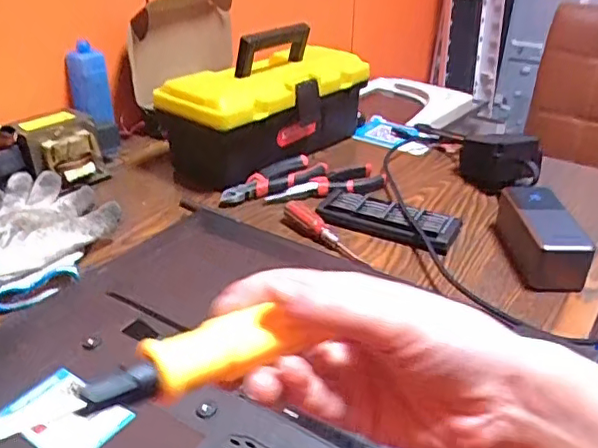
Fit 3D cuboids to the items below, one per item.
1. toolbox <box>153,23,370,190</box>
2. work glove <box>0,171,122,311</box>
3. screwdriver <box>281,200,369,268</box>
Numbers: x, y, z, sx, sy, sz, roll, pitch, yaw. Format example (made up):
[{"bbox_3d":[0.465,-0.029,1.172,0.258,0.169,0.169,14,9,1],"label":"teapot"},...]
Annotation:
[{"bbox_3d":[-0.052,-0.153,0.787,0.272,0.147,0.161,-25,38,-37],"label":"toolbox"},{"bbox_3d":[-0.264,0.005,0.594,0.143,0.049,0.202,-7,31,-13],"label":"work glove"},{"bbox_3d":[0.028,0.011,0.629,0.021,0.033,0.126,-27,48,-36],"label":"screwdriver"}]

